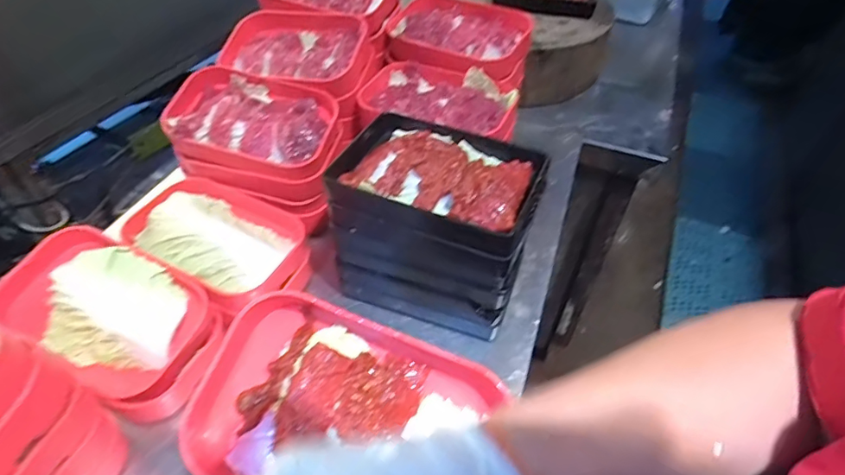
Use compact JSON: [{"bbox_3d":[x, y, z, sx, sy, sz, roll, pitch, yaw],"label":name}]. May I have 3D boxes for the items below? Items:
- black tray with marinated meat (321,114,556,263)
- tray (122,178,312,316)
[{"bbox_3d":[0.012,-0.059,0.497,0.194,0.039,0.132,18,46,15],"label":"black tray with marinated meat"},{"bbox_3d":[-0.238,0.001,0.573,0.188,0.046,0.130,21,47,18],"label":"tray"}]

